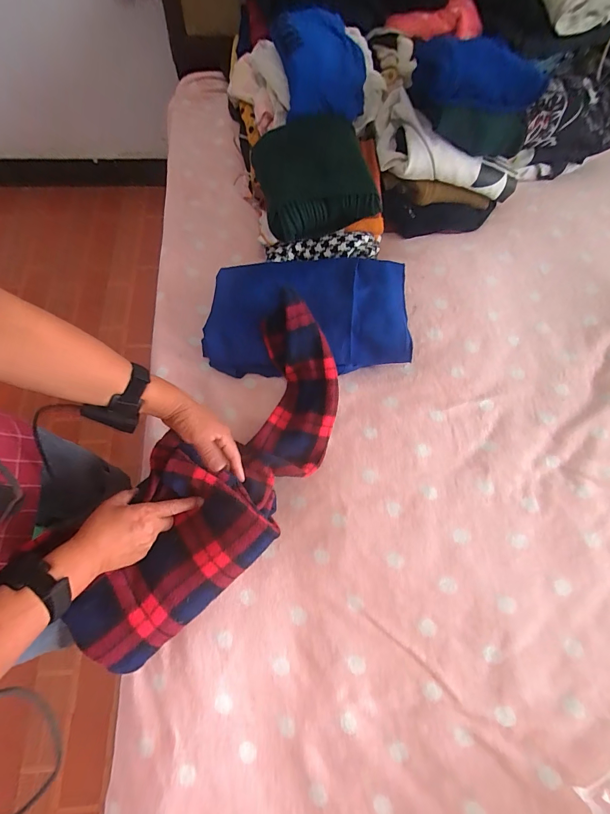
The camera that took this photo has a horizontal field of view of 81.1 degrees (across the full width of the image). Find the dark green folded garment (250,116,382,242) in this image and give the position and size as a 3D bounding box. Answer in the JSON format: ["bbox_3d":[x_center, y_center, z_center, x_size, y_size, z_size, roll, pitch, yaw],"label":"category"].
[{"bbox_3d":[0.014,-0.414,0.641,0.196,0.113,0.193,-10,70,-6],"label":"dark green folded garment"}]

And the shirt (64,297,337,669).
[{"bbox_3d":[-0.107,0.093,0.514,0.193,0.129,0.516,28,71,11],"label":"shirt"}]

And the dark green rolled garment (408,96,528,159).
[{"bbox_3d":[0.303,-0.509,0.634,0.212,0.072,0.087,10,69,-12],"label":"dark green rolled garment"}]

